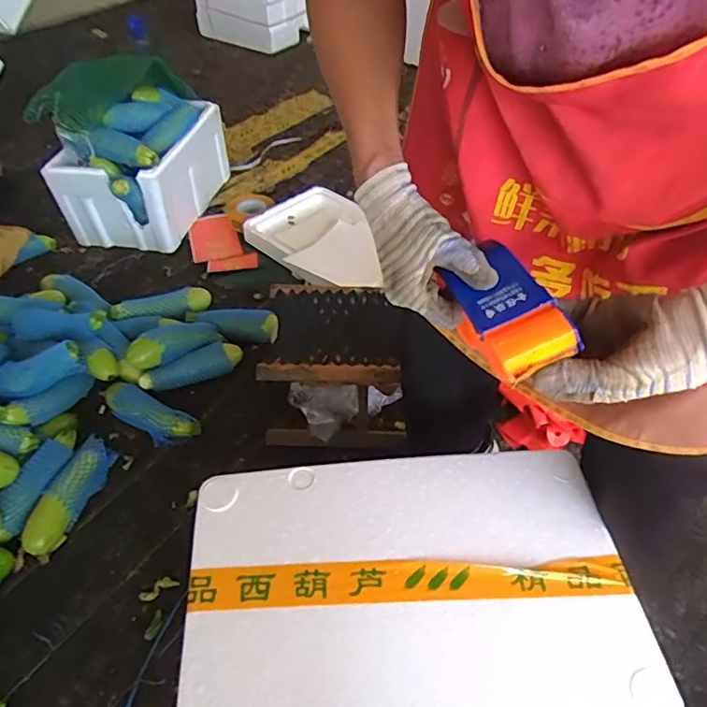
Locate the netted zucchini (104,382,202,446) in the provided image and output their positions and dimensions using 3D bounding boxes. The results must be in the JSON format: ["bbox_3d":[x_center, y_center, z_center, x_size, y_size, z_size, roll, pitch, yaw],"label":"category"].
[{"bbox_3d":[-0.410,0.121,1.101,0.202,0.058,0.072,19,49,17],"label":"netted zucchini"}]

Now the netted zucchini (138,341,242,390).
[{"bbox_3d":[-0.341,0.033,1.170,0.205,0.061,0.057,-26,52,-23],"label":"netted zucchini"}]

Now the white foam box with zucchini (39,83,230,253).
[{"bbox_3d":[-0.583,-0.528,1.480,0.294,0.303,0.432,9,47,9],"label":"white foam box with zucchini"}]

